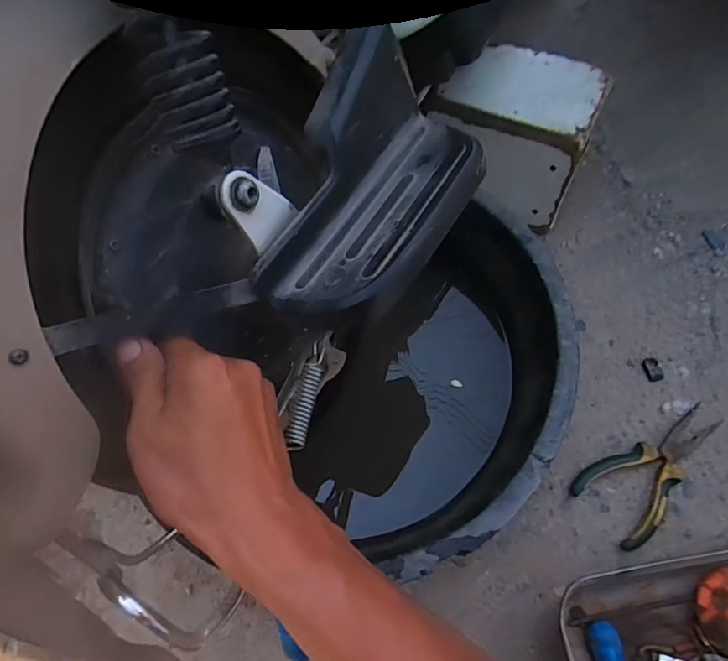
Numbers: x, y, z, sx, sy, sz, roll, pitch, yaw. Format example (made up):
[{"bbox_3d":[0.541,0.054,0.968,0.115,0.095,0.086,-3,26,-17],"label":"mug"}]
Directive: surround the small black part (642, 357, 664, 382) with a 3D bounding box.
[{"bbox_3d":[0.352,0.047,0.595,0.019,0.005,0.031,-4,59,0],"label":"small black part"}]

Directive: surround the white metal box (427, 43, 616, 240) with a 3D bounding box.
[{"bbox_3d":[0.206,-0.266,0.654,0.185,0.136,0.147,28,64,17],"label":"white metal box"}]

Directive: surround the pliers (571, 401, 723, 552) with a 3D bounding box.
[{"bbox_3d":[0.324,0.152,0.534,0.181,0.020,0.084,-29,63,-15],"label":"pliers"}]

